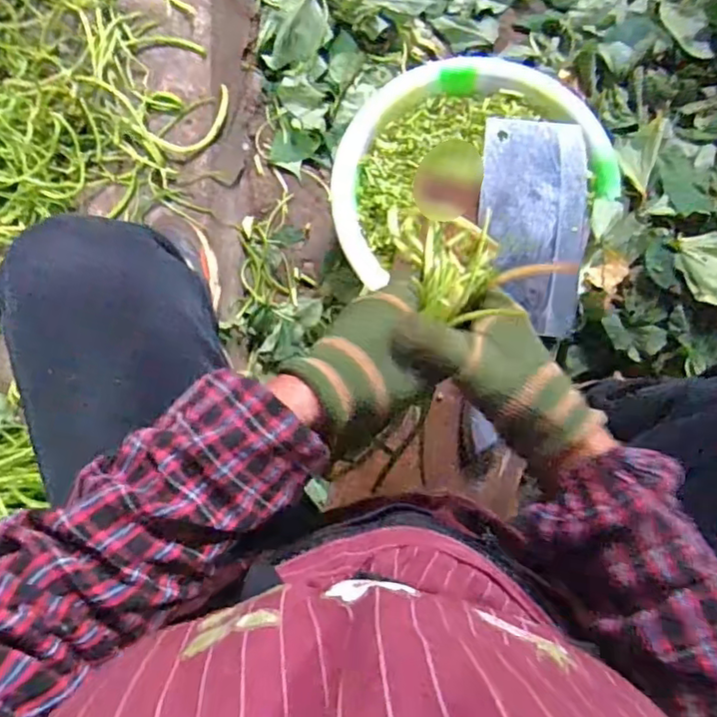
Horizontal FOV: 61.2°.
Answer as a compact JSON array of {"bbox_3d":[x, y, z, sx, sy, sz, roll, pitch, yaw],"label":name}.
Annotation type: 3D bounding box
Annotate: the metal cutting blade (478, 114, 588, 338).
[{"bbox_3d":[0.160,-0.121,0.553,0.096,0.011,0.193,3,86,-2],"label":"metal cutting blade"}]

